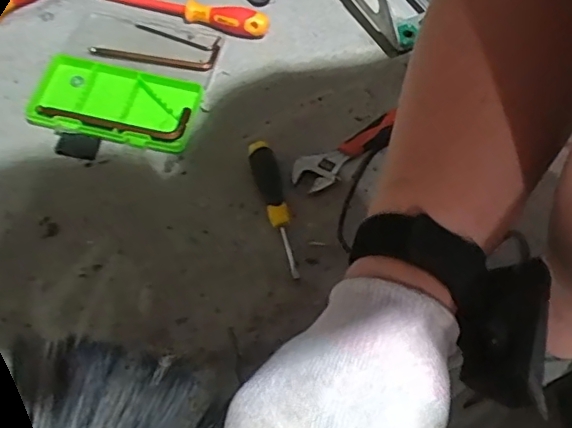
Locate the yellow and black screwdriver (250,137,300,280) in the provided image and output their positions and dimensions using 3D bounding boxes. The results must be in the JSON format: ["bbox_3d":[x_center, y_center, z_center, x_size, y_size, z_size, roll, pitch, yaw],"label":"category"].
[{"bbox_3d":[-0.009,-0.011,0.602,0.027,0.021,0.158,-14,61,-10],"label":"yellow and black screwdriver"}]

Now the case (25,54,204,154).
[{"bbox_3d":[-0.201,-0.131,0.658,0.186,0.026,0.098,10,60,4],"label":"case"}]

